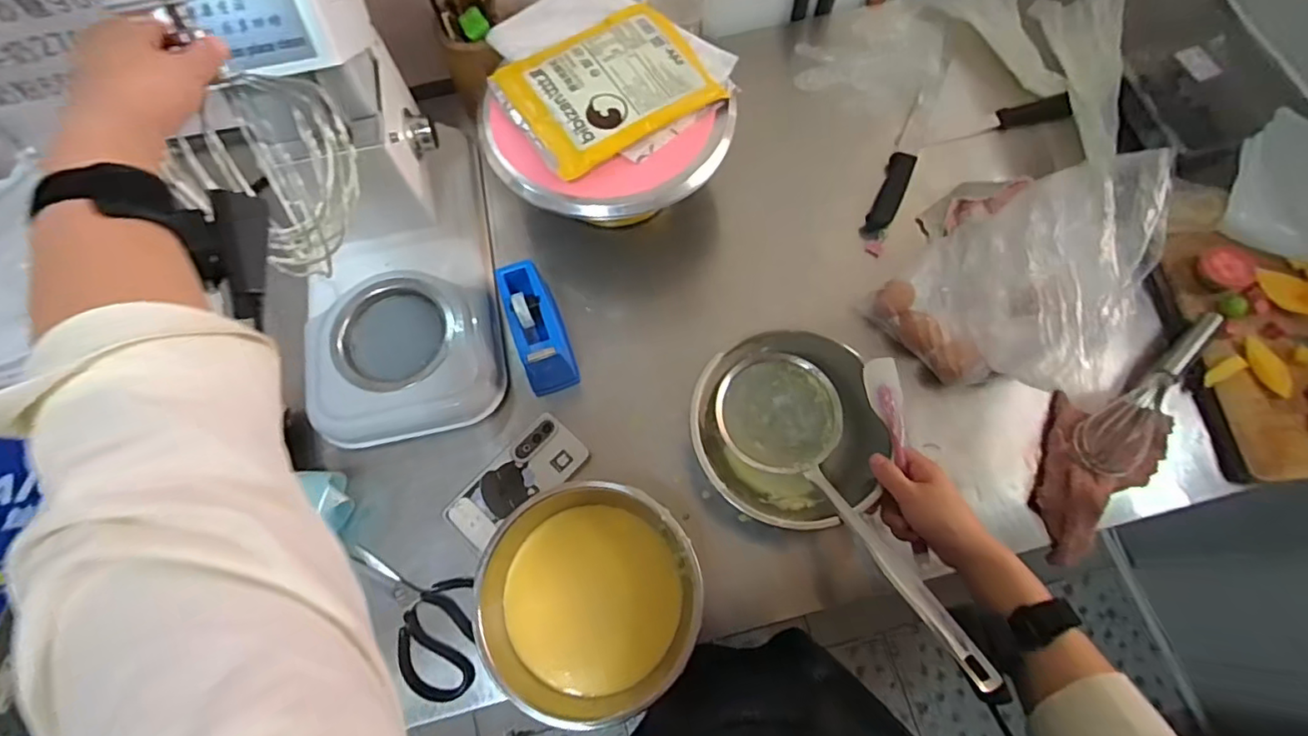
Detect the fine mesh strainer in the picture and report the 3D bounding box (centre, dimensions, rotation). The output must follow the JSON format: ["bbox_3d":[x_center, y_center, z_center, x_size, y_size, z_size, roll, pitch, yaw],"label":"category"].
[{"bbox_3d":[0.180,0.115,0.550,0.126,0.090,0.361,-24,40,-8],"label":"fine mesh strainer"}]

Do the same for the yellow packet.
[{"bbox_3d":[-0.055,-0.325,0.670,0.218,0.029,0.172,-32,72,-10],"label":"yellow packet"}]

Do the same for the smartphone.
[{"bbox_3d":[-0.151,0.126,0.646,0.074,0.005,0.158,41,75,15],"label":"smartphone"}]

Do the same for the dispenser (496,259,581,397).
[{"bbox_3d":[-0.133,-0.048,0.669,0.055,0.082,0.127,-17,70,-5],"label":"dispenser"}]

